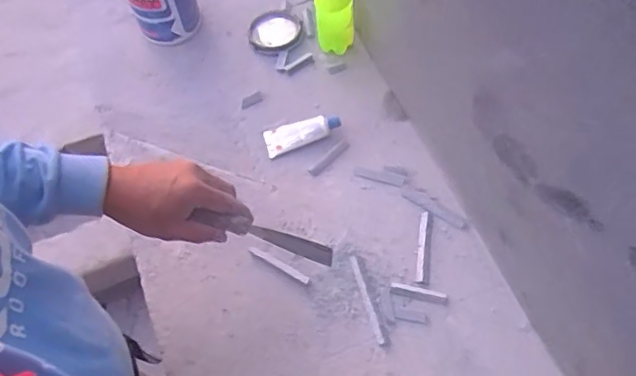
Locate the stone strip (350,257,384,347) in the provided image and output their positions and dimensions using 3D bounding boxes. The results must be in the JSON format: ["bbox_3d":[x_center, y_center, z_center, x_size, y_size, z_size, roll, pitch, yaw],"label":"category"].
[{"bbox_3d":[0.059,0.135,0.705,0.010,0.004,0.112,-14,61,-7],"label":"stone strip"}]

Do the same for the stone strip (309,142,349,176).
[{"bbox_3d":[0.016,-0.041,0.803,0.071,0.004,0.014,-40,67,-20],"label":"stone strip"}]

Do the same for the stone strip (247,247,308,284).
[{"bbox_3d":[-0.051,0.098,0.735,0.089,0.005,0.009,28,64,16],"label":"stone strip"}]

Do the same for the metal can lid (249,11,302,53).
[{"bbox_3d":[-0.068,-0.251,0.924,0.078,0.011,0.081,-1,61,2],"label":"metal can lid"}]

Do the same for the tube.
[{"bbox_3d":[-0.023,-0.083,0.823,0.109,0.019,0.044,-20,62,-8],"label":"tube"}]

